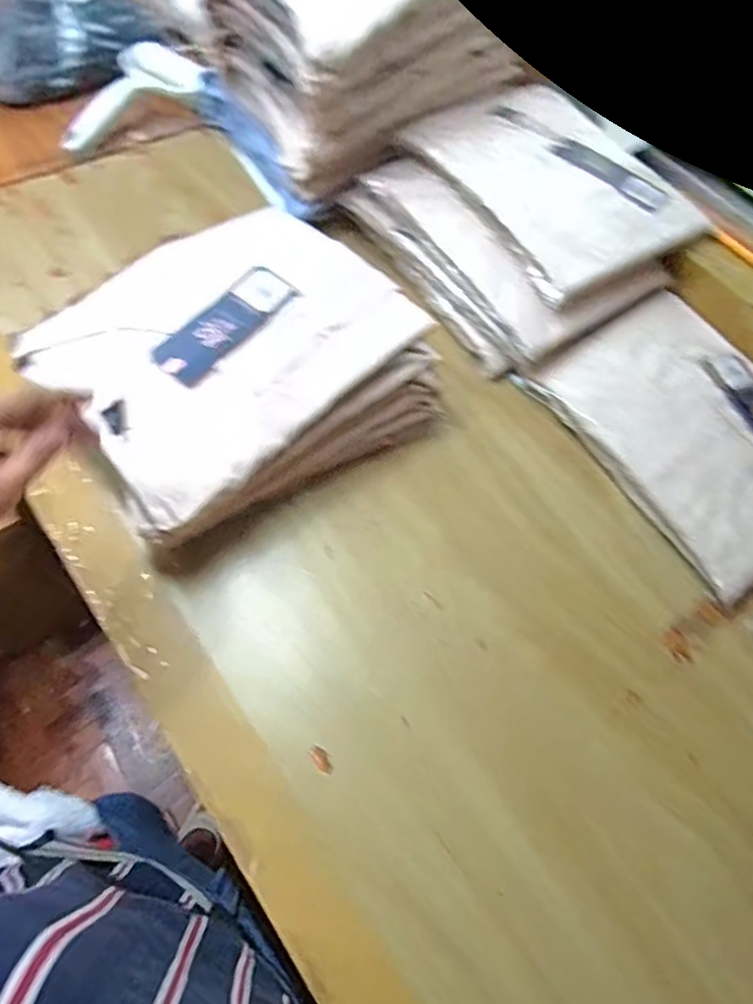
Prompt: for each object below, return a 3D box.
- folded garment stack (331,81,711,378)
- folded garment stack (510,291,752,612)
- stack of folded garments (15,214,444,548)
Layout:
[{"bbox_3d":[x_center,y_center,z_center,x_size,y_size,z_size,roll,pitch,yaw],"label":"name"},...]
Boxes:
[{"bbox_3d":[0.152,-0.286,0.606,0.262,0.080,0.266,-34,72,-21],"label":"folded garment stack"},{"bbox_3d":[0.295,-0.067,0.545,0.207,0.020,0.256,-30,70,-20],"label":"folded garment stack"},{"bbox_3d":[-0.110,-0.113,0.495,0.267,0.075,0.220,-30,70,-17],"label":"stack of folded garments"}]

